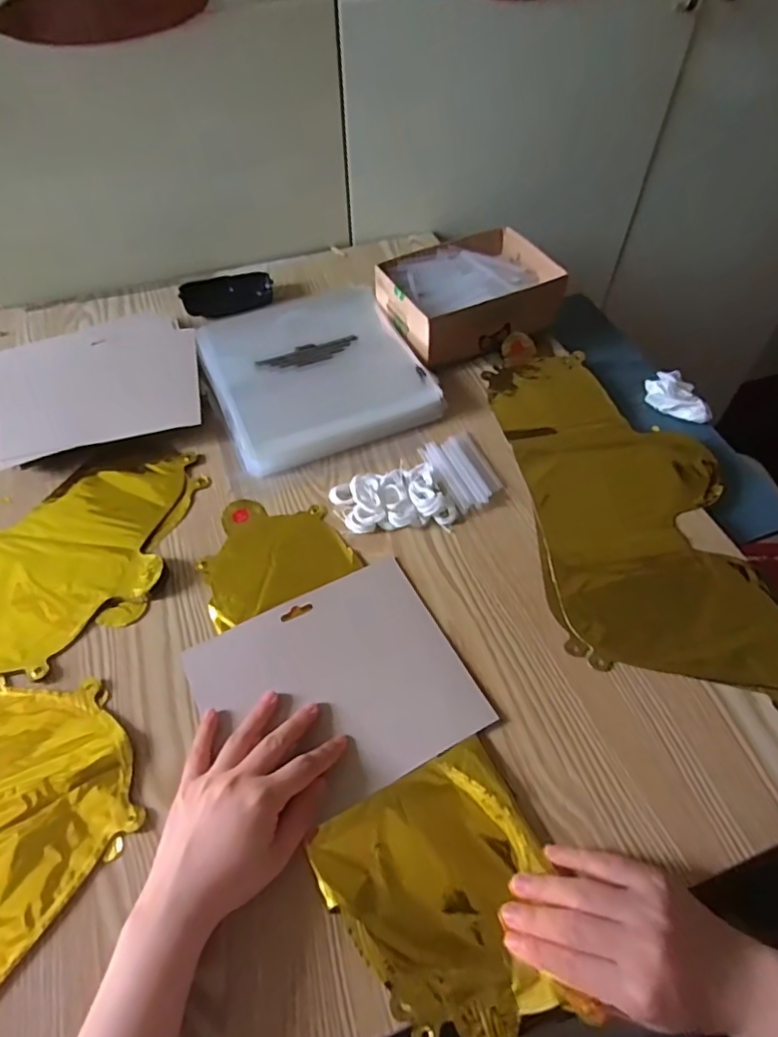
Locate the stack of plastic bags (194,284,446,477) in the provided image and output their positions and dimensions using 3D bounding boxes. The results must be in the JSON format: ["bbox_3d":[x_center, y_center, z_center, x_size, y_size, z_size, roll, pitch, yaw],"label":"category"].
[{"bbox_3d":[-0.085,-0.166,0.648,0.211,0.024,0.237,-21,56,-15],"label":"stack of plastic bags"}]

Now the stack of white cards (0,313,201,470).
[{"bbox_3d":[-0.313,-0.147,0.635,0.207,0.021,0.179,-16,55,-12],"label":"stack of white cards"}]

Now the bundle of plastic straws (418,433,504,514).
[{"bbox_3d":[0.072,-0.047,0.568,0.059,0.011,0.085,-17,56,-12],"label":"bundle of plastic straws"}]

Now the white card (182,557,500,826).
[{"bbox_3d":[-0.041,0.128,0.457,0.189,0.006,0.162,-23,57,-16],"label":"white card"}]

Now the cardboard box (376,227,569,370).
[{"bbox_3d":[0.091,-0.257,0.685,0.193,0.069,0.147,-24,57,-17],"label":"cardboard box"}]

